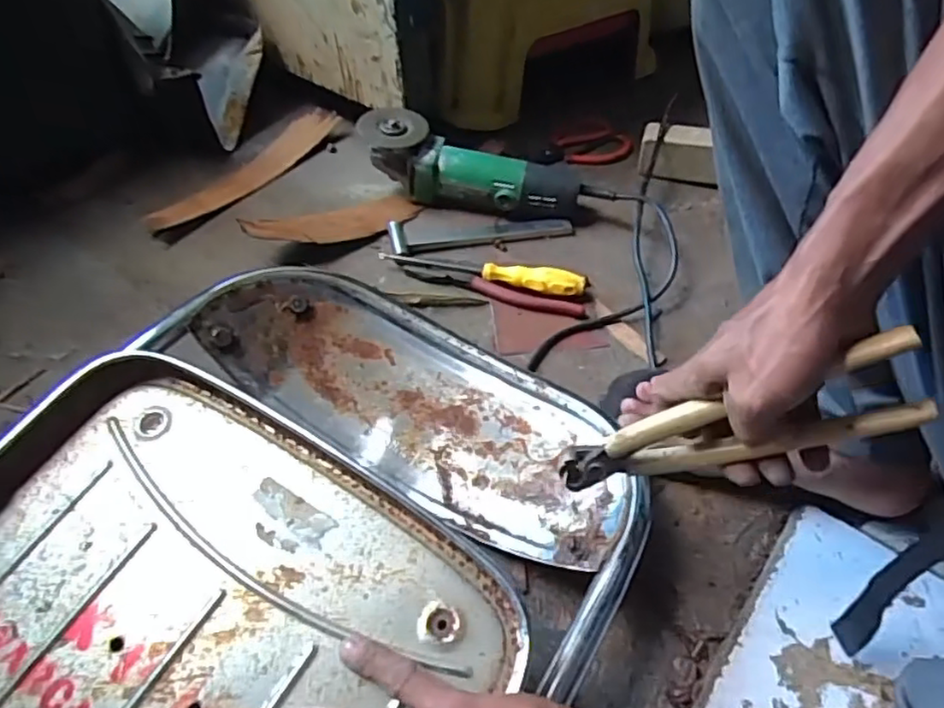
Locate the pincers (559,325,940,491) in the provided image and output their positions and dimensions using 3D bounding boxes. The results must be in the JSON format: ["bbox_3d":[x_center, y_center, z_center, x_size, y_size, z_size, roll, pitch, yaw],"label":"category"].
[{"bbox_3d":[0.154,0.044,0.401,0.216,0.060,0.024,-20,46,26],"label":"pincers"}]

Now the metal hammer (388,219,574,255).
[{"bbox_3d":[0.013,-0.138,0.749,0.211,0.027,0.044,-7,51,-4],"label":"metal hammer"}]

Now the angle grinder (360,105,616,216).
[{"bbox_3d":[0.010,-0.210,0.773,0.296,0.076,0.071,16,52,-2],"label":"angle grinder"}]

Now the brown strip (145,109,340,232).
[{"bbox_3d":[-0.284,-0.237,0.822,0.054,0.023,0.301,27,57,22],"label":"brown strip"}]

